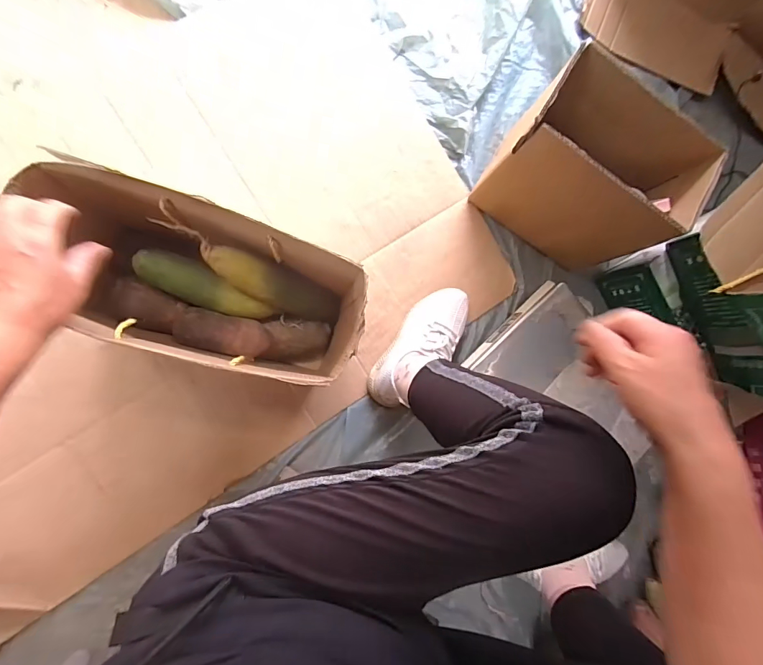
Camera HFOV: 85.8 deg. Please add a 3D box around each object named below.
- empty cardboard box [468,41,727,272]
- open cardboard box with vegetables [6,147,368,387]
[{"bbox_3d":[0.325,-0.251,0.673,0.264,0.251,0.154,32,83,-7],"label":"empty cardboard box"},{"bbox_3d":[-0.214,-0.052,0.545,0.358,0.232,0.159,18,83,-9],"label":"open cardboard box with vegetables"}]

